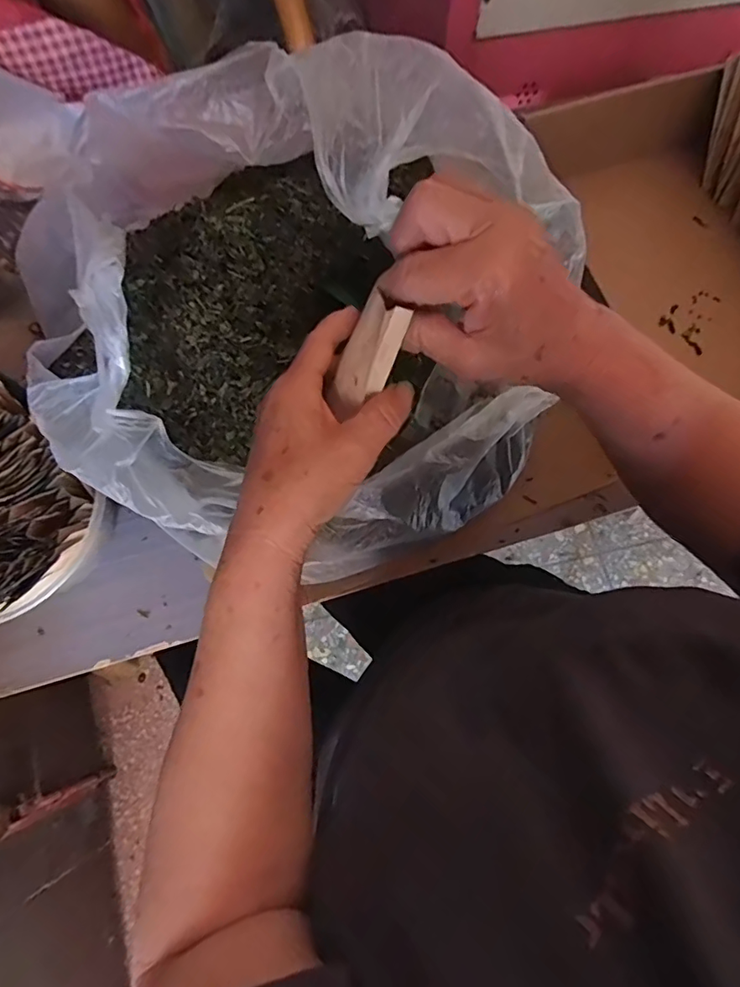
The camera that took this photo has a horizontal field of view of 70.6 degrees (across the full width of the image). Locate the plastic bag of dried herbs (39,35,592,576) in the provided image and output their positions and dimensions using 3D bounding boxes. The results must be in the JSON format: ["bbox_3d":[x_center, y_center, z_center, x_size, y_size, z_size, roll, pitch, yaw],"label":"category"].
[{"bbox_3d":[-0.055,-0.110,0.332,0.348,0.173,0.278,23,73,6],"label":"plastic bag of dried herbs"}]

